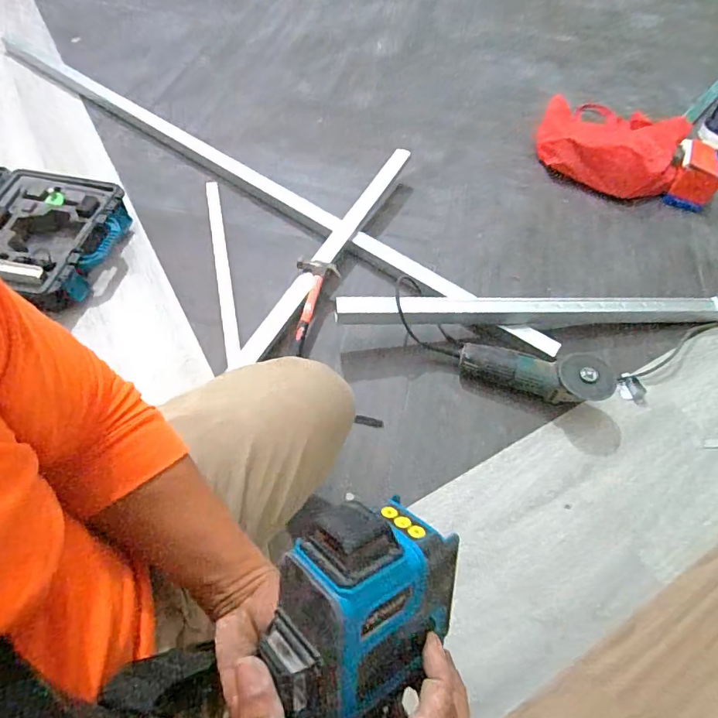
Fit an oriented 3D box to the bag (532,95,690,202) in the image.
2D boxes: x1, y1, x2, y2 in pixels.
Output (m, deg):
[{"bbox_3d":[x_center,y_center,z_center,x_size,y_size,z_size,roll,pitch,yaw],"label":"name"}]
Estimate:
[{"bbox_3d":[0.686,-0.621,1.310,0.359,0.115,0.395,23,62,11],"label":"bag"}]

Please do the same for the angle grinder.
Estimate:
[{"bbox_3d":[0.330,0.031,0.909,0.270,0.088,0.081,10,59,19],"label":"angle grinder"}]

